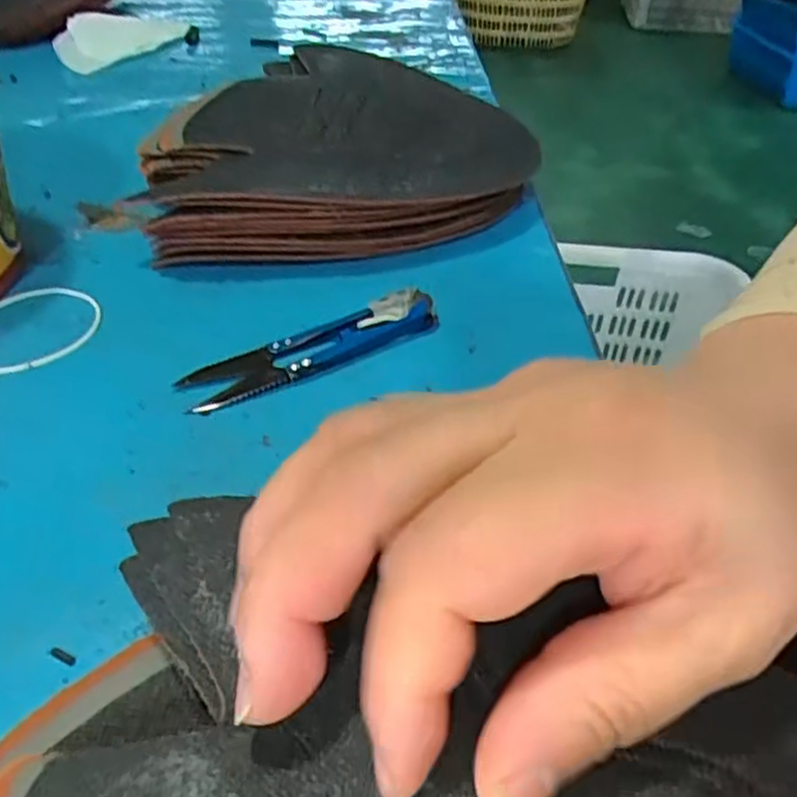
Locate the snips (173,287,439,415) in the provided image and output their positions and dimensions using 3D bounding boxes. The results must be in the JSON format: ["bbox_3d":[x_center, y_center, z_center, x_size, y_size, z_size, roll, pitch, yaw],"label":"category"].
[{"bbox_3d":[-0.032,-0.021,0.287,0.103,0.013,0.024,-20,47,-24],"label":"snips"}]

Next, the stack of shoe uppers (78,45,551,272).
[{"bbox_3d":[-0.044,-0.134,0.386,0.217,0.040,0.187,-6,43,-11],"label":"stack of shoe uppers"}]

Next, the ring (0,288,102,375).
[{"bbox_3d":[-0.149,-0.028,0.294,0.055,0.004,0.057,1,42,-3],"label":"ring"}]

